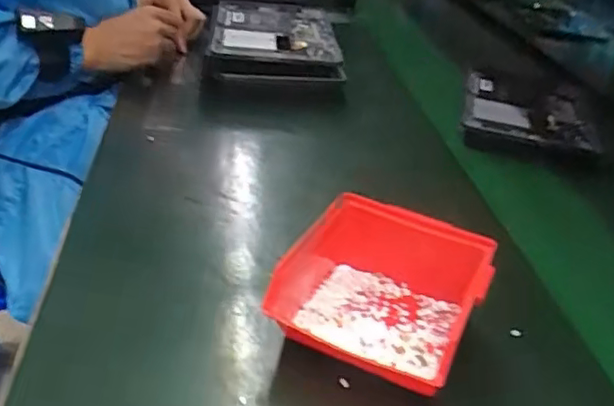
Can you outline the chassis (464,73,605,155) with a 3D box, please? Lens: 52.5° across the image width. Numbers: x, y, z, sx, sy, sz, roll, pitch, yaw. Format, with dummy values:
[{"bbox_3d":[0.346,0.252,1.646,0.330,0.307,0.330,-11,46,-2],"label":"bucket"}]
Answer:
[{"bbox_3d":[0.310,-0.138,0.895,0.167,0.035,0.268,13,31,8],"label":"chassis"}]

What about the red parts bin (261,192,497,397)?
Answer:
[{"bbox_3d":[0.051,0.063,0.440,0.138,0.068,0.129,14,32,13],"label":"red parts bin"}]

